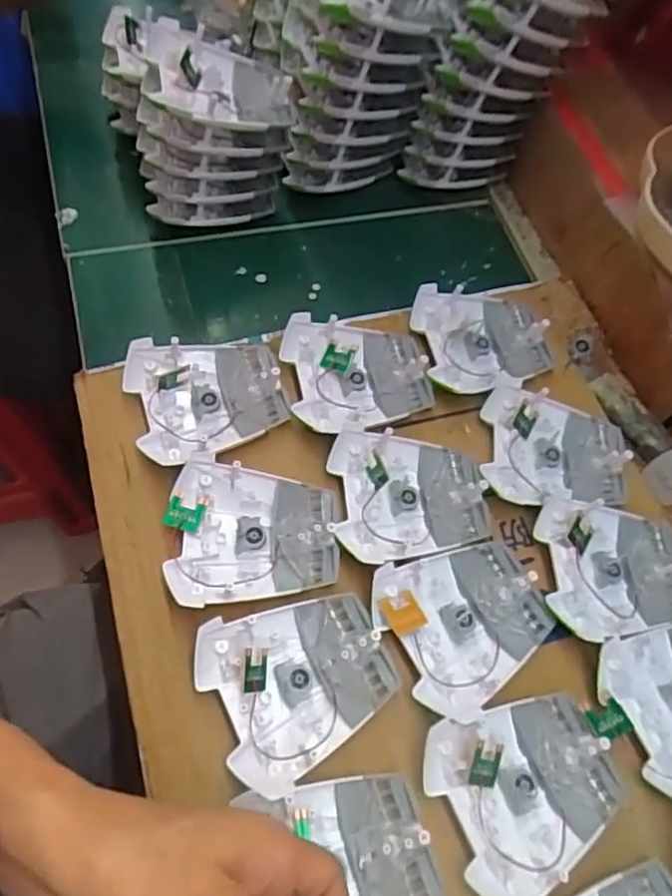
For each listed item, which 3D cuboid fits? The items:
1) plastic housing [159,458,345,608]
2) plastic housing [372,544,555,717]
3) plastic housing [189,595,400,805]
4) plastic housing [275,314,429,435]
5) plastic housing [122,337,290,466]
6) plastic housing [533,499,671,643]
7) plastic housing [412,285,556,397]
[{"bbox_3d":[-0.054,0.054,0.420,0.109,0.018,0.094,-1,64,-7],"label":"plastic housing"},{"bbox_3d":[0.085,0.114,0.407,0.108,0.019,0.096,-11,66,-12],"label":"plastic housing"},{"bbox_3d":[-0.022,0.138,0.383,0.106,0.019,0.095,-23,69,-17],"label":"plastic housing"},{"bbox_3d":[0.017,-0.055,0.488,0.108,0.032,0.095,-3,64,-9],"label":"plastic housing"},{"bbox_3d":[-0.093,-0.035,0.460,0.107,0.027,0.095,-7,65,-10],"label":"plastic housing"},{"bbox_3d":[0.197,0.082,0.440,0.109,0.020,0.091,-1,67,-12],"label":"plastic housing"},{"bbox_3d":[0.120,-0.084,0.525,0.106,0.035,0.097,-2,64,-8],"label":"plastic housing"}]

